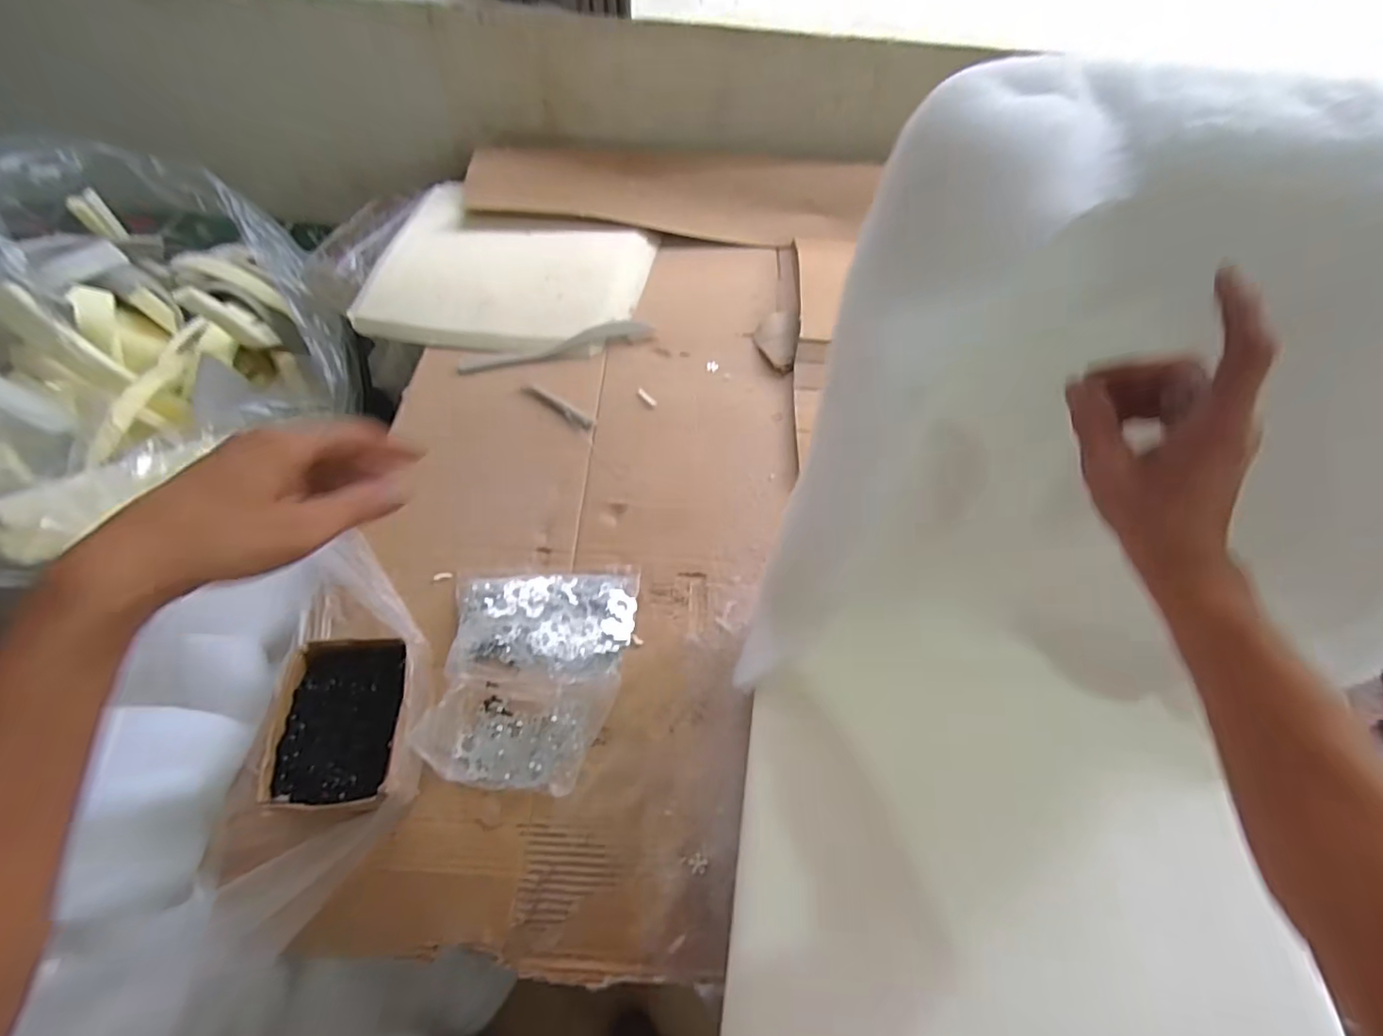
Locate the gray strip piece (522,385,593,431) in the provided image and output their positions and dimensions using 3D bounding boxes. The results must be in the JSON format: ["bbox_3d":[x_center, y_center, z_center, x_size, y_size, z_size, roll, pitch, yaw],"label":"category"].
[{"bbox_3d":[-0.191,-0.159,0.865,0.125,0.005,0.017,32,60,17],"label":"gray strip piece"}]

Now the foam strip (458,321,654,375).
[{"bbox_3d":[-0.206,-0.265,0.940,0.295,0.015,0.051,-14,58,-12],"label":"foam strip"}]

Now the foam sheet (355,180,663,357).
[{"bbox_3d":[-0.307,-0.422,1.018,0.445,0.030,0.364,12,56,5],"label":"foam sheet"}]

